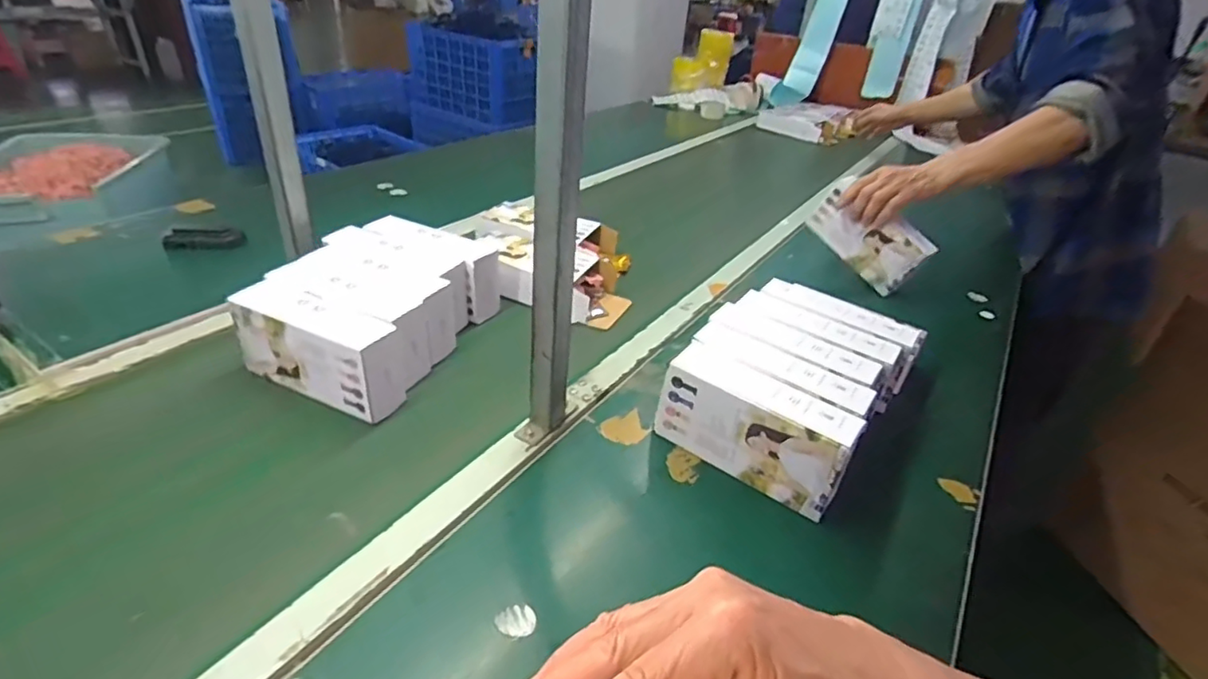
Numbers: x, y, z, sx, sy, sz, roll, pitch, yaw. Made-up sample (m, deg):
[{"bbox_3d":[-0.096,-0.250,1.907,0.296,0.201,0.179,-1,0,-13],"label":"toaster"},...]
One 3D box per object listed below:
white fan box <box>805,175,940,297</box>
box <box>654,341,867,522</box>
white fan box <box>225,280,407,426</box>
[{"bbox_3d":[0.441,-0.176,1.016,0.038,0.120,0.189,-31,70,-35],"label":"white fan box"},{"bbox_3d":[0.151,0.083,0.610,0.189,0.090,0.051,24,36,29],"label":"box"},{"bbox_3d":[-0.309,0.015,0.660,0.190,0.105,0.050,16,33,19],"label":"white fan box"}]

